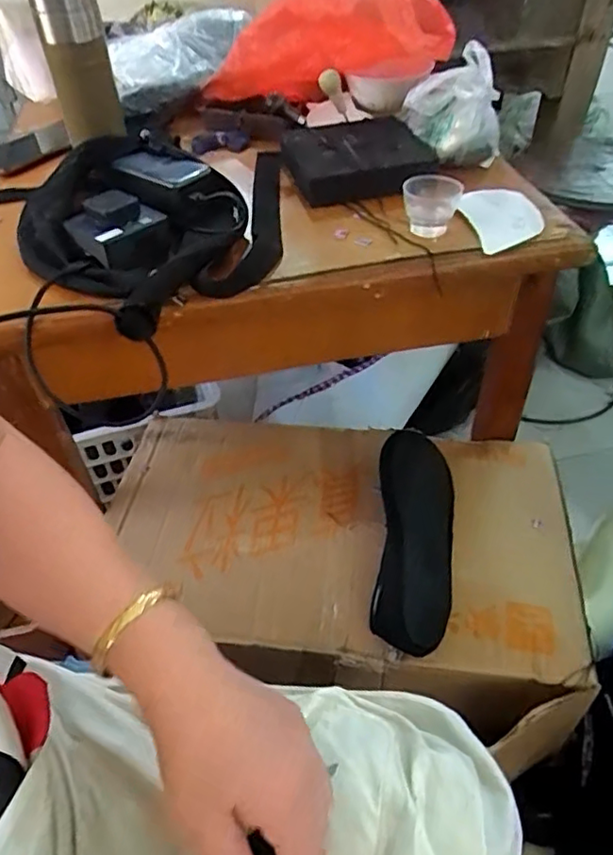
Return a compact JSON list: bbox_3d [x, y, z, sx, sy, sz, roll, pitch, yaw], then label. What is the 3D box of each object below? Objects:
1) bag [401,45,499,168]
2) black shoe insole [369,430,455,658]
[{"bbox_3d":[0.160,-0.347,0.647,0.105,0.101,0.069,7,47,9],"label":"bag"},{"bbox_3d":[0.115,0.119,0.638,0.080,0.020,0.229,-1,56,16],"label":"black shoe insole"}]

